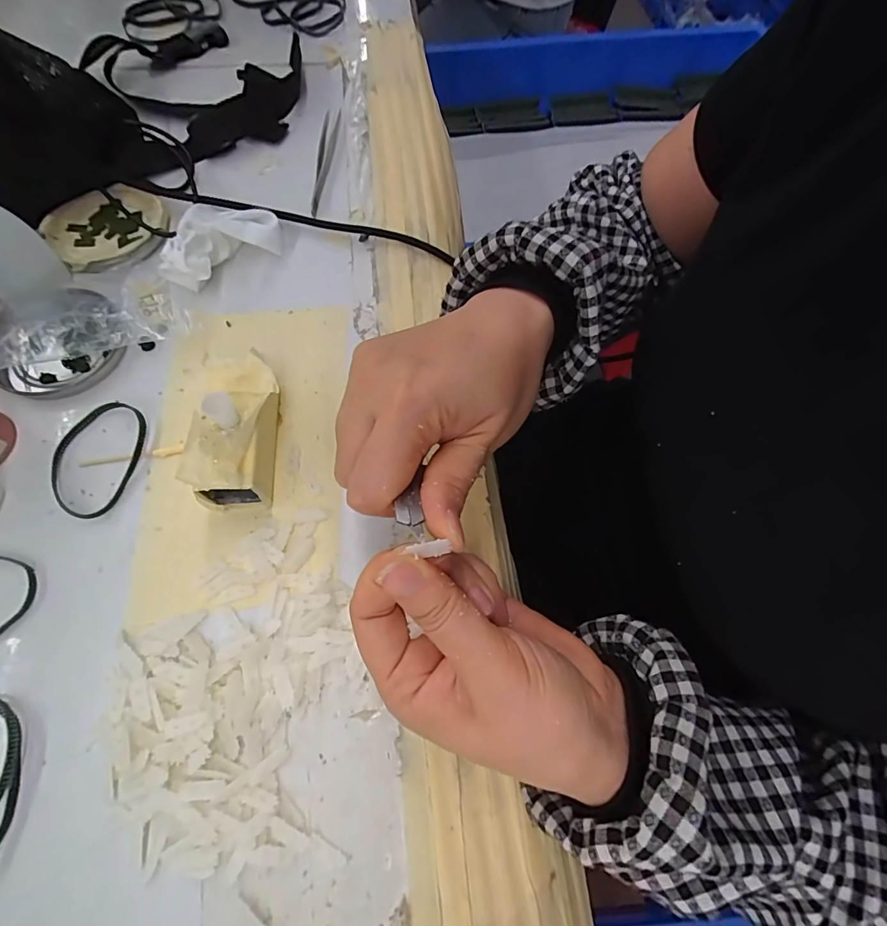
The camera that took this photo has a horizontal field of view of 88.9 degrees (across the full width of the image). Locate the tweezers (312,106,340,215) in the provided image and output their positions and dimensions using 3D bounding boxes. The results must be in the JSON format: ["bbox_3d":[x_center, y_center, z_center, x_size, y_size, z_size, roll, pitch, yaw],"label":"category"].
[{"bbox_3d":[-0.095,-0.248,0.365,0.013,0.008,0.125,2,67,-2],"label":"tweezers"}]

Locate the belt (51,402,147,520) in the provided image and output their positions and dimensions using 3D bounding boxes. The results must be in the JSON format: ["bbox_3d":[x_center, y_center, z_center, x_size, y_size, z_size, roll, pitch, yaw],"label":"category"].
[{"bbox_3d":[-0.202,-0.005,0.261,0.048,0.007,0.072,12,67,2],"label":"belt"}]

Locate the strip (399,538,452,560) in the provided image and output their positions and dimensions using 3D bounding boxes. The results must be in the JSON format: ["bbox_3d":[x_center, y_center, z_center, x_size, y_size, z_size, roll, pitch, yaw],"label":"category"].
[{"bbox_3d":[-0.006,0.031,0.163,0.017,0.004,0.005,-5,67,-12],"label":"strip"}]

